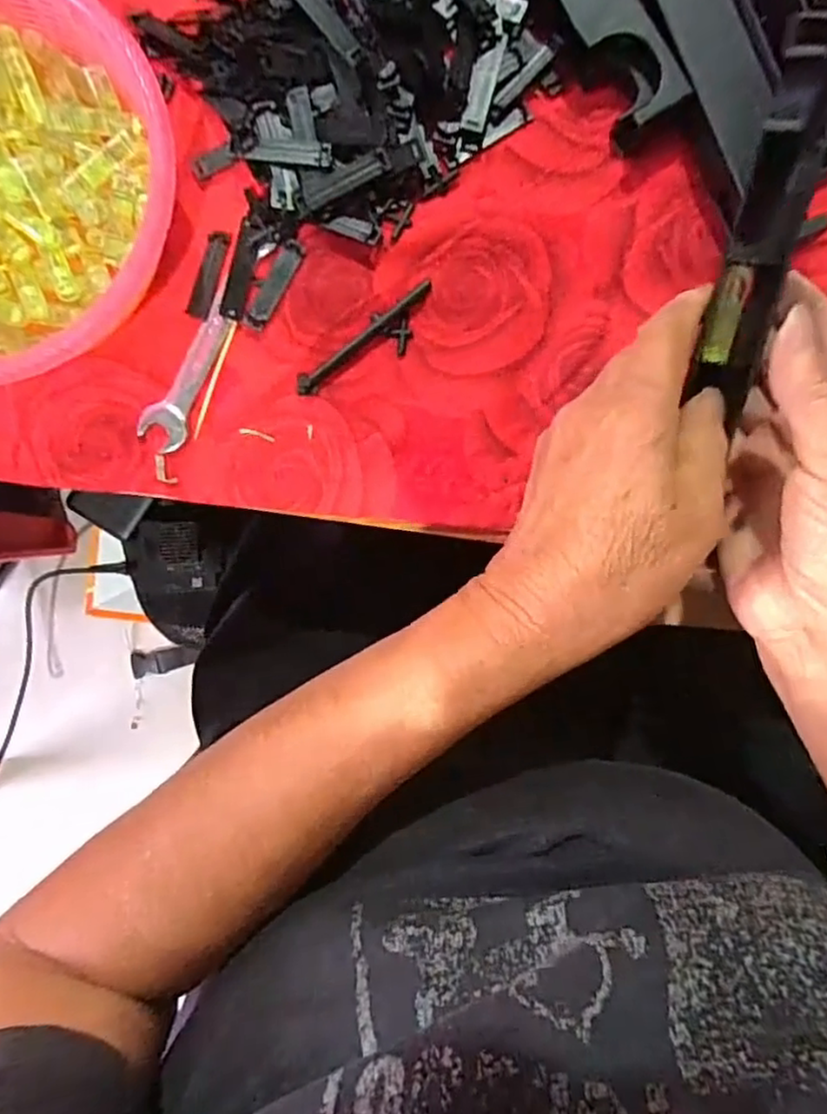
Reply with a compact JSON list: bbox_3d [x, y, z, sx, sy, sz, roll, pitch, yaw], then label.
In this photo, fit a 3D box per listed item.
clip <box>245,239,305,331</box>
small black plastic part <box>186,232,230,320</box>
[{"bbox_3d":[-0.066,-0.128,0.312,0.011,0.004,0.045,30,92,-1],"label":"clip"},{"bbox_3d":[-0.096,-0.132,0.311,0.010,0.004,0.041,16,92,-1],"label":"small black plastic part"}]

